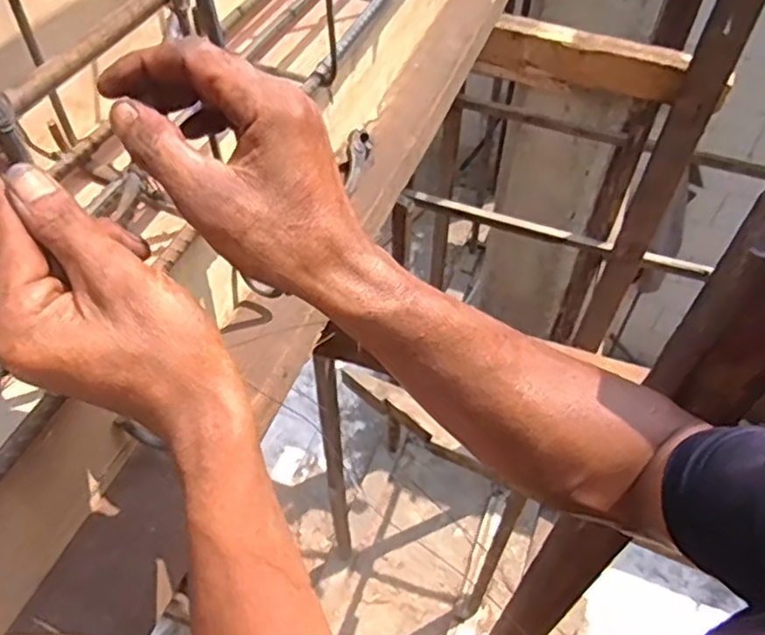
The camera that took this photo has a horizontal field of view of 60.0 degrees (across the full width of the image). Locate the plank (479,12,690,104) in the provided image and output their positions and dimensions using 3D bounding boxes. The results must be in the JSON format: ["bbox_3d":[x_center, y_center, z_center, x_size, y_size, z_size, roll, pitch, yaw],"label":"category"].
[{"bbox_3d":[0.310,-0.404,1.032,0.302,0.081,0.044,20,53,14],"label":"plank"}]

